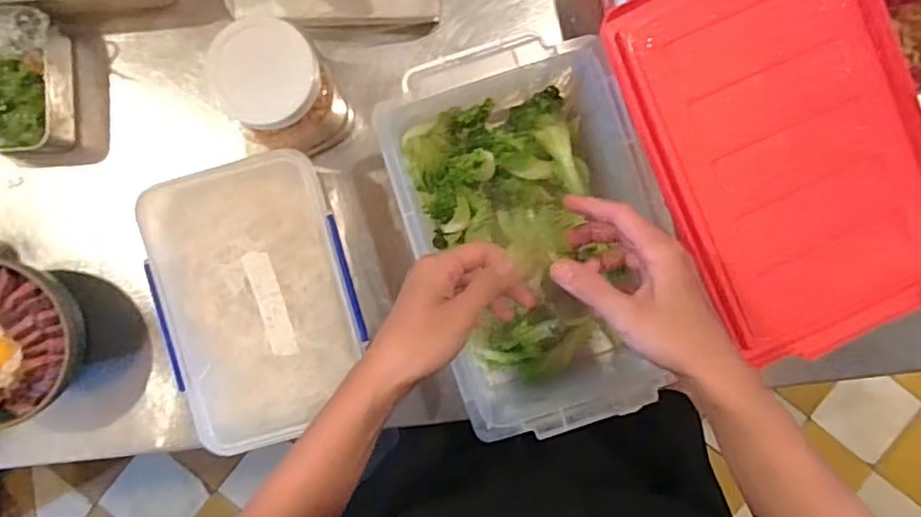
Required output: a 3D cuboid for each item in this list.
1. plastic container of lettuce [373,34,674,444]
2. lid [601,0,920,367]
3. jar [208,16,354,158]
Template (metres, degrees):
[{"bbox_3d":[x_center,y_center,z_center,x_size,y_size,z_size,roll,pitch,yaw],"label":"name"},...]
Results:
[{"bbox_3d":[0.064,-0.025,0.578,0.203,0.119,0.340,-18,91,-1],"label":"plastic container of lettuce"},{"bbox_3d":[0.263,-0.090,0.493,0.210,0.027,0.314,-23,91,0],"label":"lid"},{"bbox_3d":[-0.166,-0.149,0.567,0.098,0.128,0.092,0,90,-1],"label":"jar"}]

